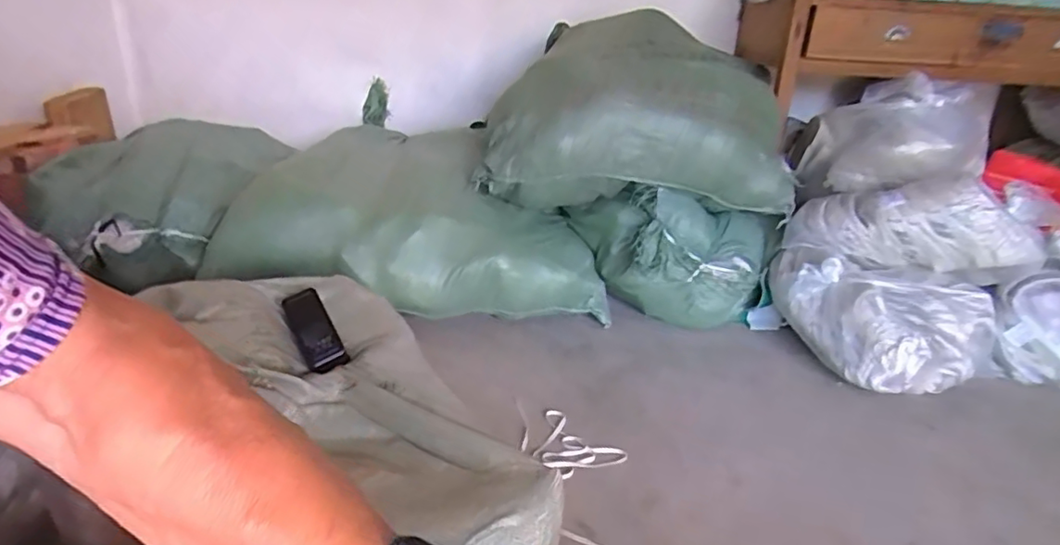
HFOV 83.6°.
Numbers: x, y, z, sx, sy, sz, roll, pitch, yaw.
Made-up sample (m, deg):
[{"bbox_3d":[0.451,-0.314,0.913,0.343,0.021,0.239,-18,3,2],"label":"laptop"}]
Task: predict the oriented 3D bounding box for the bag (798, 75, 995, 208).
[{"bbox_3d":[0.913,-0.327,1.471,0.414,0.267,0.363,12,24,22],"label":"bag"}]

